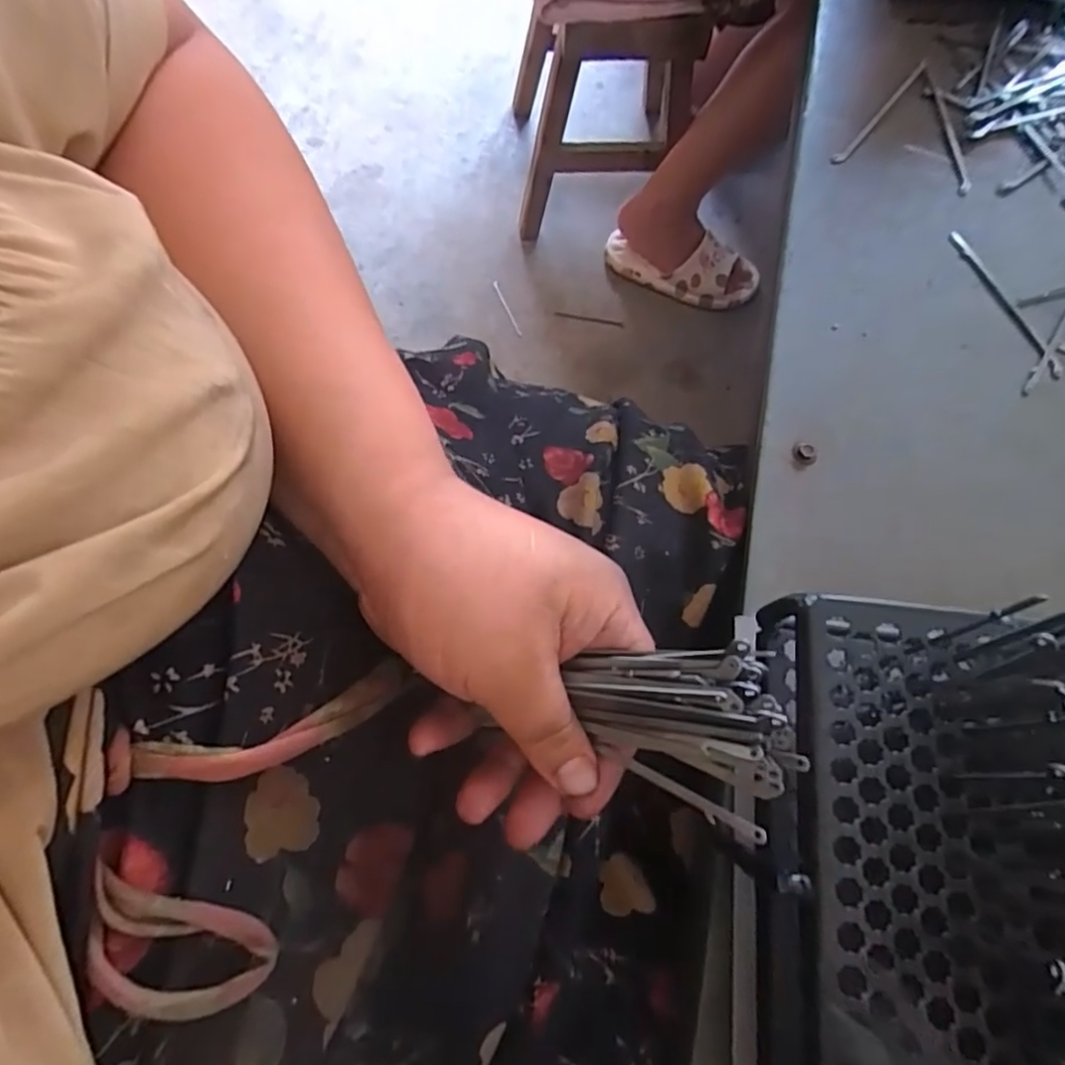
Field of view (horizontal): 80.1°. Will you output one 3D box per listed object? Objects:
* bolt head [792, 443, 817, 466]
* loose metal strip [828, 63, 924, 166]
[{"bbox_3d":[0.151,-0.043,0.351,0.013,0.007,0.012,12,72,4],"label":"bolt head"},{"bbox_3d":[0.243,-0.293,0.440,0.008,0.004,0.124,39,76,12],"label":"loose metal strip"}]

